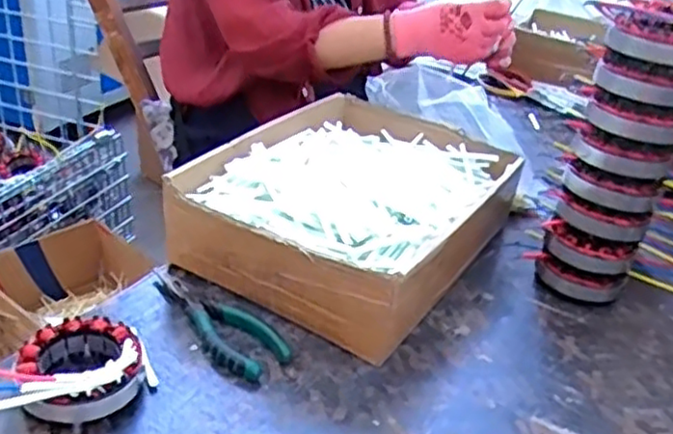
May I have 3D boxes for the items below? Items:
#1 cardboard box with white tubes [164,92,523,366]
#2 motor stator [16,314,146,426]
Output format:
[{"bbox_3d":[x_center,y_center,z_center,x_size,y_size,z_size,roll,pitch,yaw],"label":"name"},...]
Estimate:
[{"bbox_3d":[0.024,-0.010,0.710,0.244,0.107,0.332,20,31,24],"label":"cardboard box with white tubes"},{"bbox_3d":[-0.186,0.110,0.501,0.082,0.046,0.079,-10,32,-28],"label":"motor stator"}]

